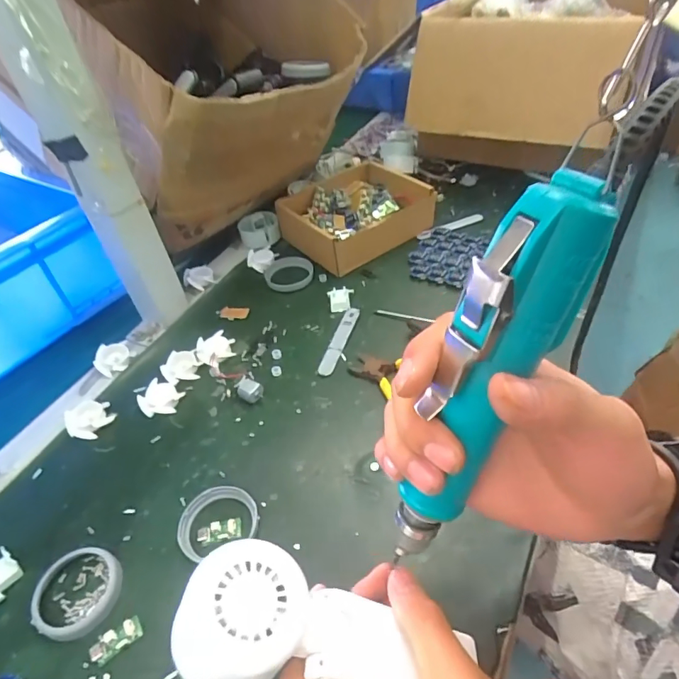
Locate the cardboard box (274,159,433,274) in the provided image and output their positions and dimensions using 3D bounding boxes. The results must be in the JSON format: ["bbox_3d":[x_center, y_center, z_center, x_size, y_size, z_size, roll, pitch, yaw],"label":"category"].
[{"bbox_3d":[0.024,-0.171,0.645,0.185,0.048,0.159,-30,48,-21],"label":"cardboard box"}]

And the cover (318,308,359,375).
[{"bbox_3d":[0.000,-0.001,0.500,0.016,0.005,0.097,10,47,17],"label":"cover"}]

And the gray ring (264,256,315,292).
[{"bbox_3d":[-0.063,-0.082,0.594,0.058,0.008,0.062,-4,44,4],"label":"gray ring"}]

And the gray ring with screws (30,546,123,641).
[{"bbox_3d":[-0.186,0.177,0.337,0.058,0.008,0.057,-4,44,4],"label":"gray ring with screws"}]

